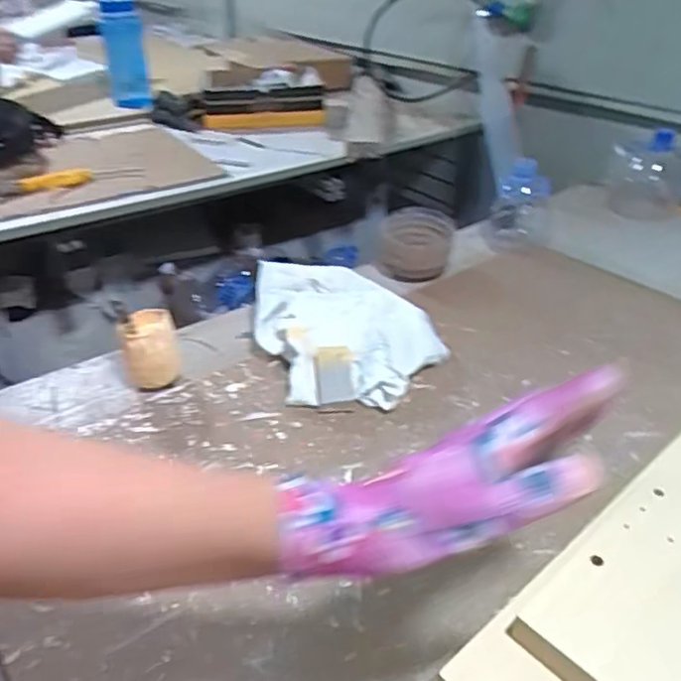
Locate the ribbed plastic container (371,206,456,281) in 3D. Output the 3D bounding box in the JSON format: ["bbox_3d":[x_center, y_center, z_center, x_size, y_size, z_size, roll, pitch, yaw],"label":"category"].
[{"bbox_3d":[0.106,-0.136,0.890,0.102,0.032,0.118,5,61,20],"label":"ribbed plastic container"}]

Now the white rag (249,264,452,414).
[{"bbox_3d":[0.000,-0.026,0.732,0.194,0.055,0.285,-8,34,-14],"label":"white rag"}]

